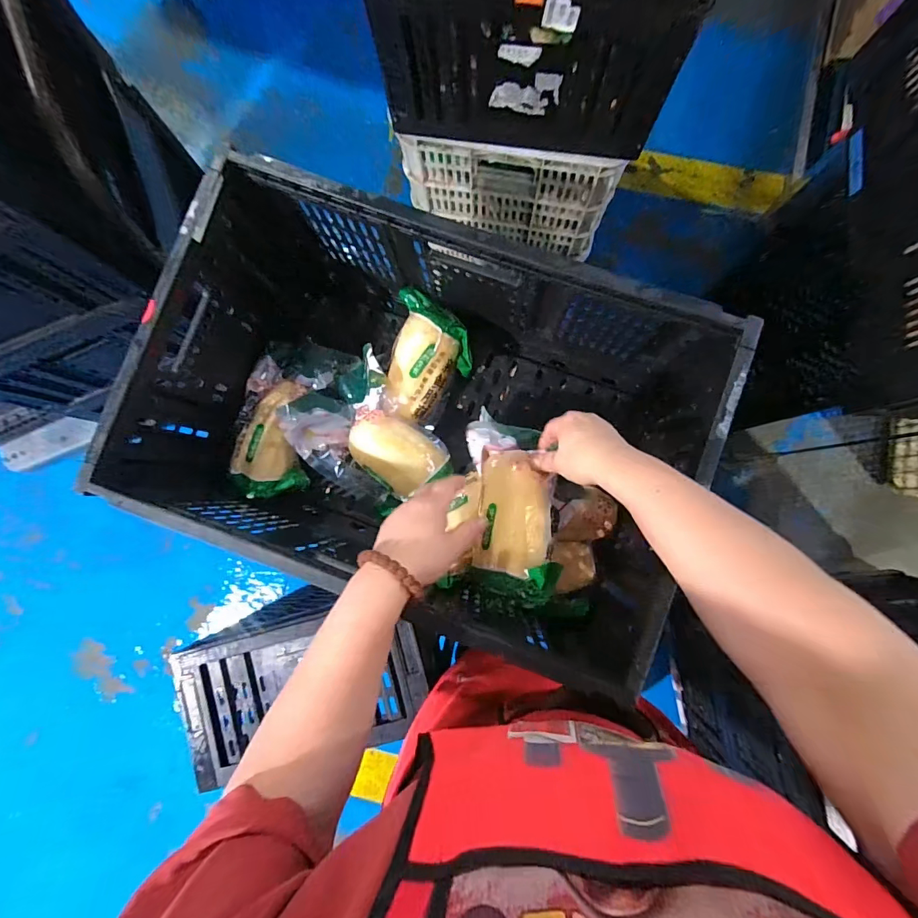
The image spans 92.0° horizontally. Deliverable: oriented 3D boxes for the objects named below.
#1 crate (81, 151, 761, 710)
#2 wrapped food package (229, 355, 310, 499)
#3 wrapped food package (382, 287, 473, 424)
[{"bbox_3d":[-0.038,-0.048,0.557,0.585,0.245,0.396,18,87,3],"label":"crate"},{"bbox_3d":[-0.264,-0.045,0.617,0.088,0.055,0.196,0,86,2],"label":"wrapped food package"},{"bbox_3d":[-0.040,-0.140,0.613,0.112,0.068,0.177,10,86,3],"label":"wrapped food package"}]

